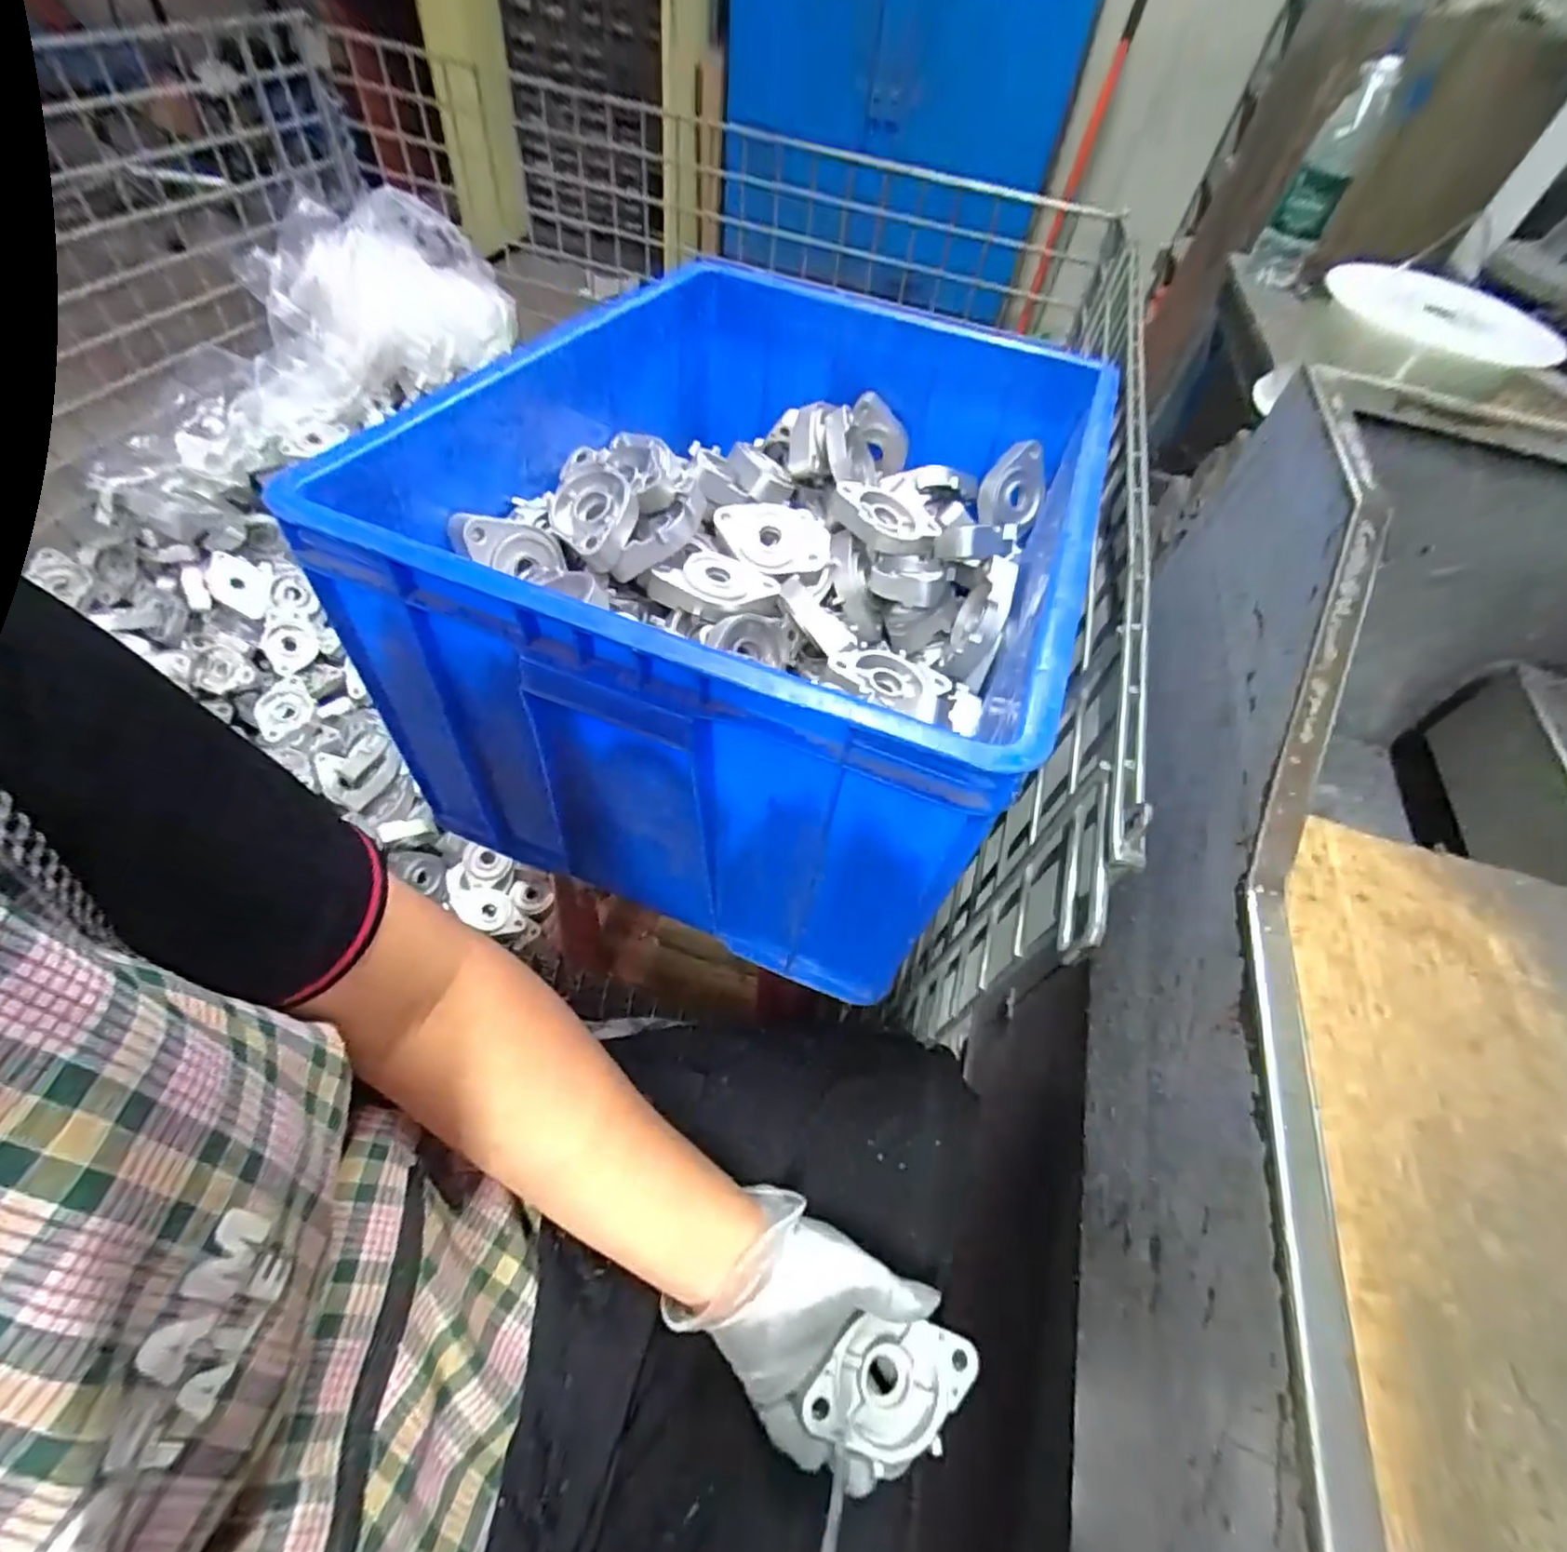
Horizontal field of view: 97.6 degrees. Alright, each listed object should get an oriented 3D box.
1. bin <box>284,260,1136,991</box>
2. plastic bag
[{"bbox_3d":[-0.017,-0.183,0.582,0.439,0.293,0.547,22,54,7],"label":"bin"},{"bbox_3d":[-0.704,-0.585,0.995,0.239,0.173,0.607,36,78,24],"label":"plastic bag"}]

